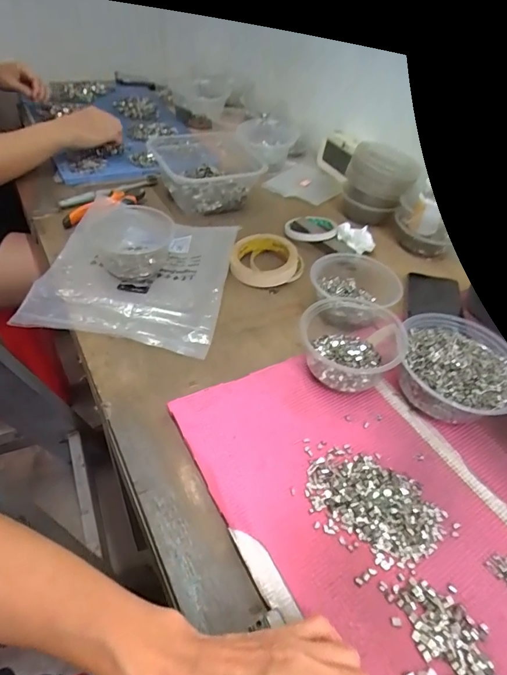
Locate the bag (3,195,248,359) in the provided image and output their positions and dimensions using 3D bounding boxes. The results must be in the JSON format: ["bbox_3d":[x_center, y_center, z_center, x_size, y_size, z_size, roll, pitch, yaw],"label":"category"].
[{"bbox_3d":[-0.156,-0.103,0.572,0.233,0.045,0.256,9,47,2],"label":"bag"}]

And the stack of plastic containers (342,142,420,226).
[{"bbox_3d":[0.225,-0.281,0.743,0.115,0.088,0.140,18,48,11],"label":"stack of plastic containers"}]

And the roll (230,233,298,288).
[{"bbox_3d":[0.017,-0.119,0.617,0.093,0.028,0.093,3,47,-3],"label":"roll"}]

